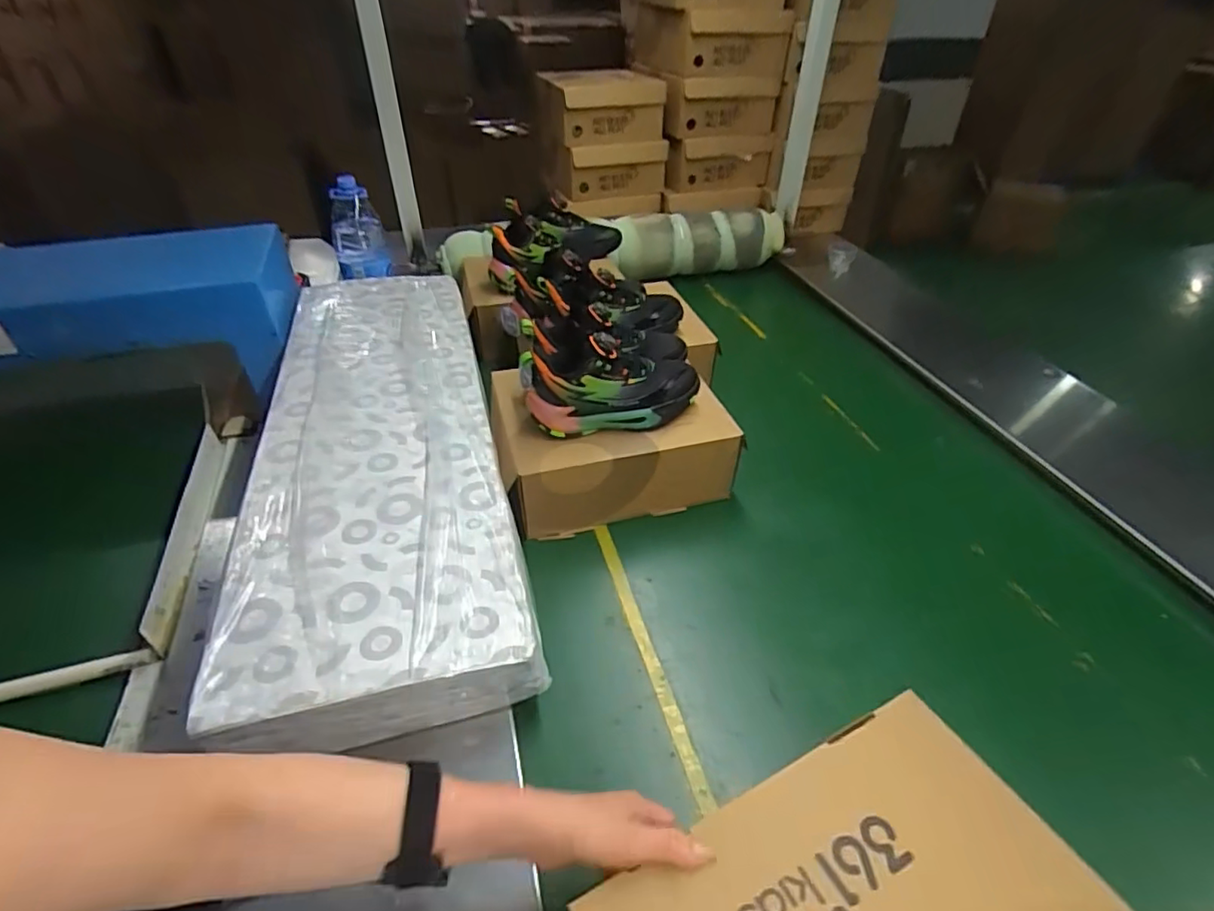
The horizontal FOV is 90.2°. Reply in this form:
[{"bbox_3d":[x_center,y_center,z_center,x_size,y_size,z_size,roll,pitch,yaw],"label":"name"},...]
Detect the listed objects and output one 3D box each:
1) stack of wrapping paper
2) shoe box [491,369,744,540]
[{"bbox_3d":[-0.317,-0.041,0.843,0.293,0.067,0.872,-10,39,-14],"label":"stack of wrapping paper"},{"bbox_3d":[0.000,-0.015,0.861,0.308,0.129,0.201,-9,40,-13],"label":"shoe box"}]

